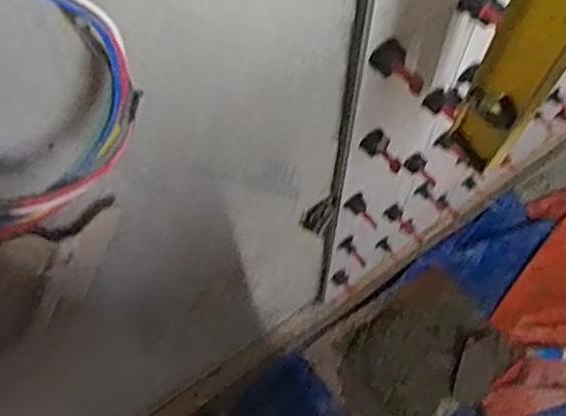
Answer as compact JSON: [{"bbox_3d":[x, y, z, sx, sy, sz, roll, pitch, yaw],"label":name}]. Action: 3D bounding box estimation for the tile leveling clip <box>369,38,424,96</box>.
[{"bbox_3d":[0.102,-0.120,0.534,0.051,0.027,0.023,42,72,3],"label":"tile leveling clip"}]

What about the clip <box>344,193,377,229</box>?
[{"bbox_3d":[0.106,0.005,0.813,0.055,0.023,0.024,46,71,-14],"label":"clip"}]

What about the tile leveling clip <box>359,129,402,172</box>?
[{"bbox_3d":[0.110,-0.062,0.671,0.050,0.016,0.028,45,73,1],"label":"tile leveling clip"}]

